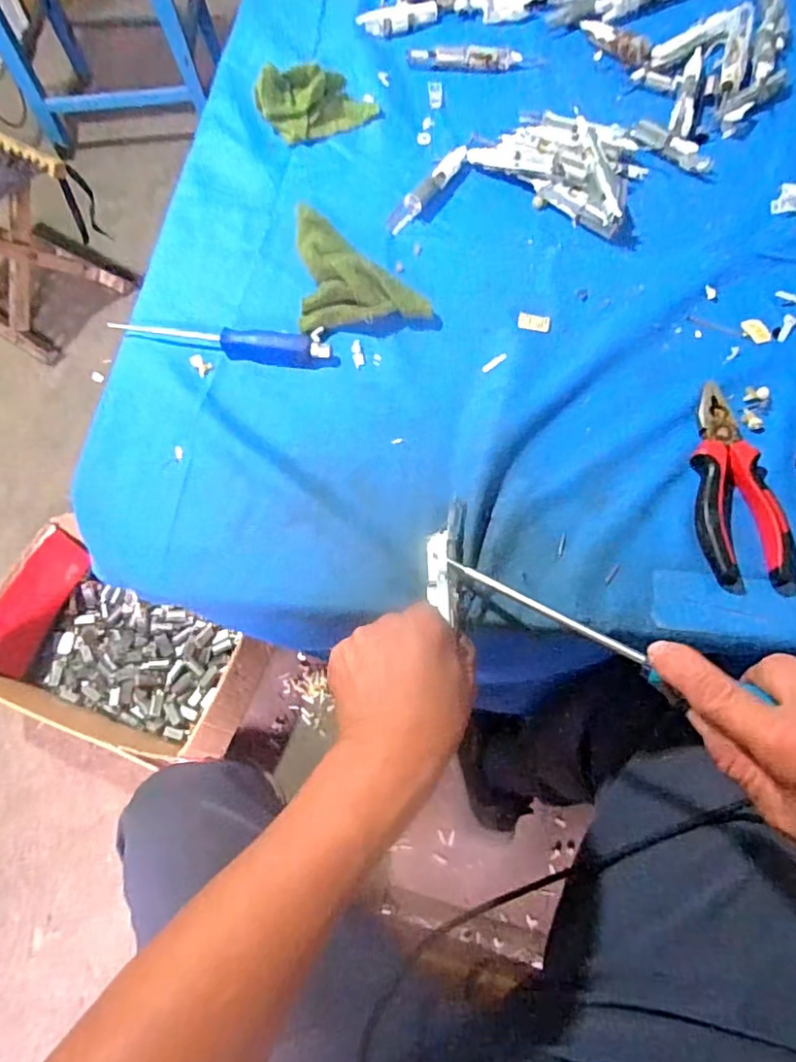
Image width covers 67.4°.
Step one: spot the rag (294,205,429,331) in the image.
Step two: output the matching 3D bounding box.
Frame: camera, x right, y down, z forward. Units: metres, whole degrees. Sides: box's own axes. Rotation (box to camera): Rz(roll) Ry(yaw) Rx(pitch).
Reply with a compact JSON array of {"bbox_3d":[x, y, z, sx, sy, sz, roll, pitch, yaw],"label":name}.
[{"bbox_3d":[-0.036,-0.237,0.515,0.103,0.038,0.136,-9,67,-1],"label":"rag"}]

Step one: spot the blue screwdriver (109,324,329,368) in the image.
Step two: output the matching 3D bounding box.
[{"bbox_3d":[-0.142,-0.159,0.491,0.170,0.021,0.026,9,68,6],"label":"blue screwdriver"}]

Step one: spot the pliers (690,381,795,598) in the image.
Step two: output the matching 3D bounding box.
[{"bbox_3d":[0.243,-0.033,0.425,0.063,0.019,0.155,1,67,3],"label":"pliers"}]

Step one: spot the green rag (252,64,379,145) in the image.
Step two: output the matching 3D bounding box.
[{"bbox_3d":[-0.082,-0.432,0.599,0.113,0.040,0.061,-13,67,-3],"label":"green rag"}]

